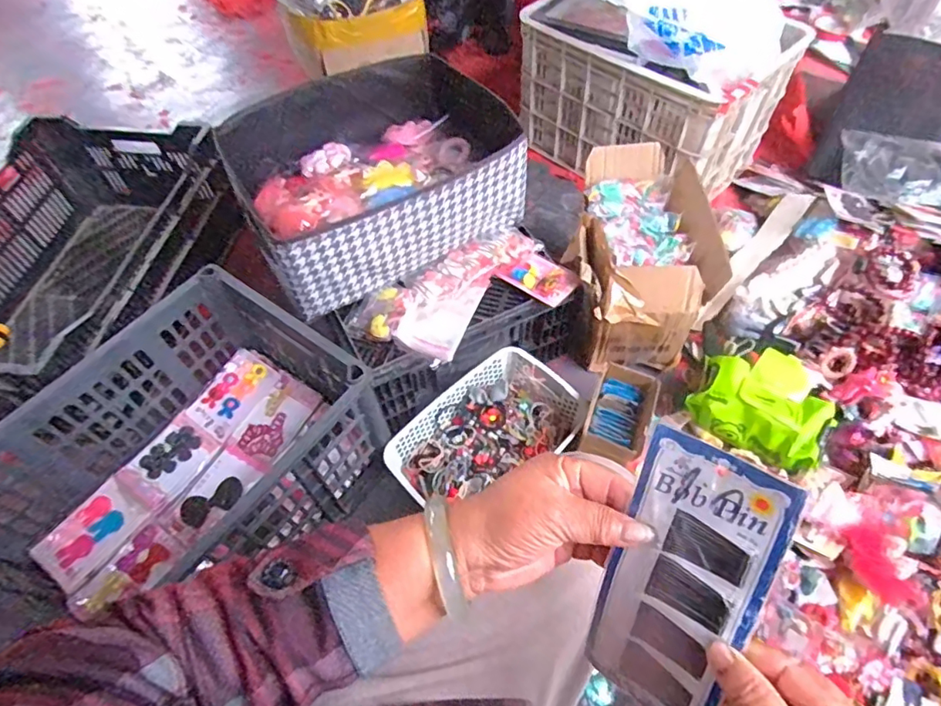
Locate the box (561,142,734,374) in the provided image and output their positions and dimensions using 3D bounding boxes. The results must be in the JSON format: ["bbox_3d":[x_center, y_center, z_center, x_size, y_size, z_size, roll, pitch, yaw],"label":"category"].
[{"bbox_3d":[0.291,-0.169,0.968,0.222,0.219,0.350,6,57,6],"label":"box"}]

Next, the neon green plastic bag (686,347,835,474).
[{"bbox_3d":[0.471,0.078,0.875,0.201,0.066,0.155,28,62,19],"label":"neon green plastic bag"}]

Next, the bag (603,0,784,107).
[{"bbox_3d":[0.430,-0.660,1.020,0.322,0.171,0.370,24,61,17],"label":"bag"}]

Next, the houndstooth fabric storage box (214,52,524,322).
[{"bbox_3d":[-0.160,-0.300,0.894,0.416,0.149,0.360,-28,60,-15],"label":"houndstooth fabric storage box"}]

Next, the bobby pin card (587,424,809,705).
[{"bbox_3d":[0.117,0.130,0.305,0.077,0.161,0.010,24,18,37],"label":"bobby pin card"}]

